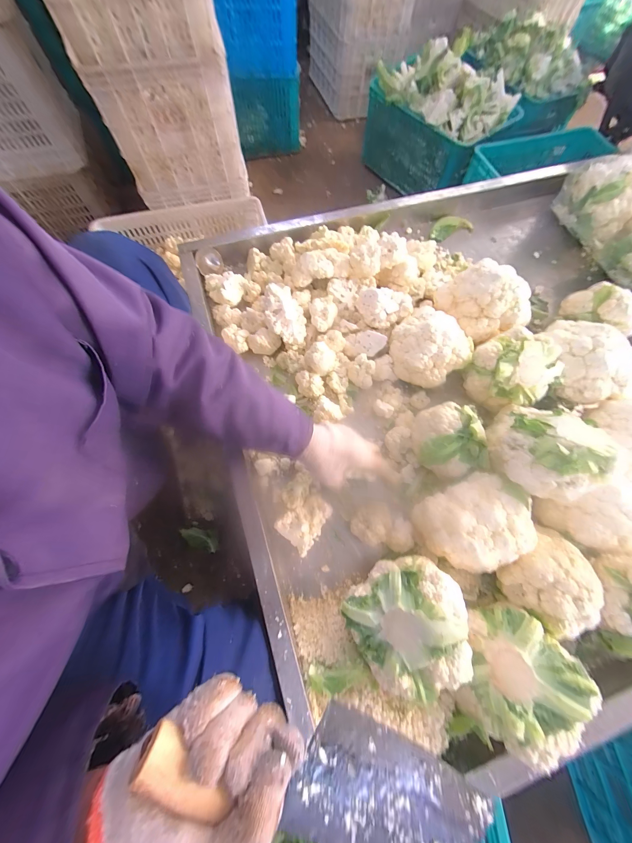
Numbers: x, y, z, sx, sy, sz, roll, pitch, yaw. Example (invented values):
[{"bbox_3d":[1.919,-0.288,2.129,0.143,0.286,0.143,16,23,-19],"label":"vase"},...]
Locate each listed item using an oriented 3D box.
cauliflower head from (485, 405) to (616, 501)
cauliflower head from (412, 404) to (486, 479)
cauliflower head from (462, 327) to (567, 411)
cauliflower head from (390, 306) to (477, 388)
[{"bbox_3d":[0.324,0.043,0.384,0.104,0.089,0.127,-8,71,-4],"label":"cauliflower head"},{"bbox_3d":[0.225,0.026,0.471,0.101,0.087,0.131,-2,71,-2],"label":"cauliflower head"},{"bbox_3d":[0.375,-0.105,0.529,0.144,0.099,0.146,37,74,11],"label":"cauliflower head"},{"bbox_3d":[0.222,-0.149,0.548,0.130,0.084,0.142,0,71,-1],"label":"cauliflower head"}]

